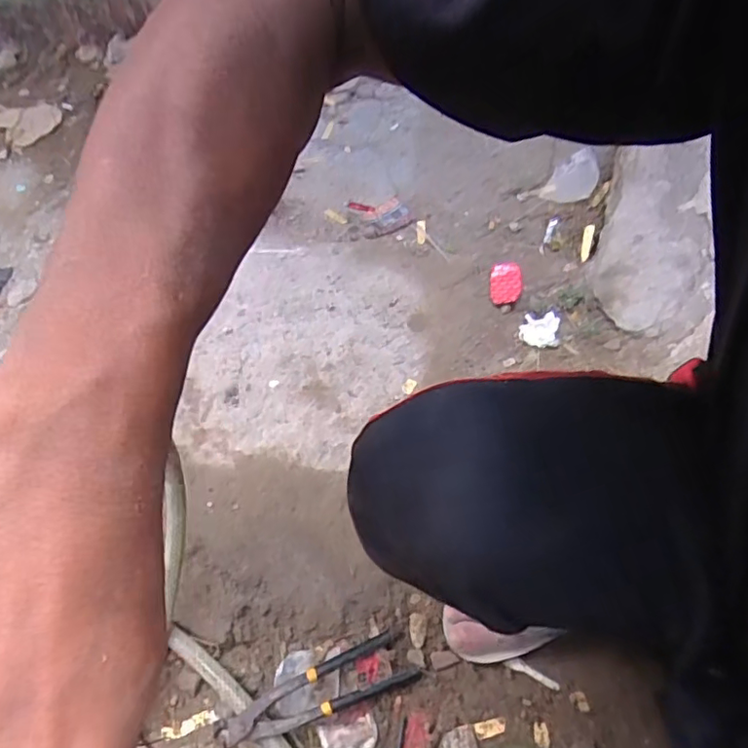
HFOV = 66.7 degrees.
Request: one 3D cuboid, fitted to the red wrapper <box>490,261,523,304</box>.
[{"bbox_3d":[0.215,-0.149,0.924,0.050,0.006,0.091,0,51,10],"label":"red wrapper"}]

